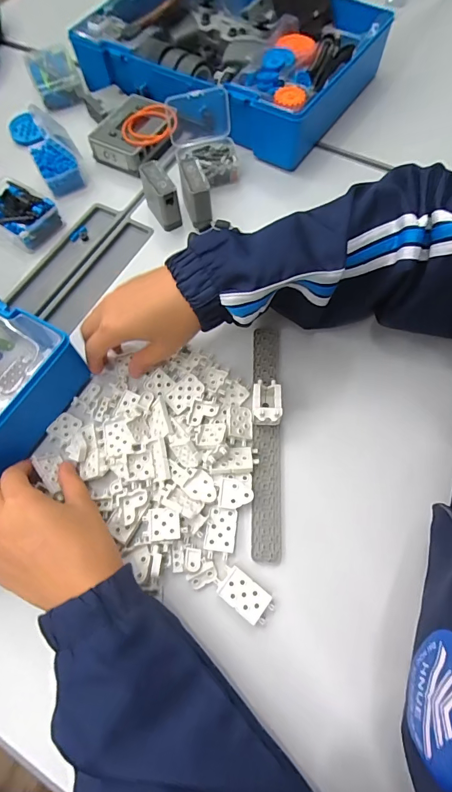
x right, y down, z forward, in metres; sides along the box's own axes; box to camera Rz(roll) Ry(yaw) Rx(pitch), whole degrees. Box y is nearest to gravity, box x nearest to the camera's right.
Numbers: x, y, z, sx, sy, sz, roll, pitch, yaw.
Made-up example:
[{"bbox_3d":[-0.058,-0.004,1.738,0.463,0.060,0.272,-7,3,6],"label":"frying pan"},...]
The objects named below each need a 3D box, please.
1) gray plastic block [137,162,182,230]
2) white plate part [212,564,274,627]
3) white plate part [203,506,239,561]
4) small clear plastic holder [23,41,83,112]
[{"bbox_3d":[-0.078,-0.234,0.454,0.023,0.051,0.059,-29,69,-9],"label":"gray plastic block"},{"bbox_3d":[0.015,0.161,0.317,0.048,0.014,0.025,36,73,14],"label":"white plate part"},{"bbox_3d":[-0.004,0.117,0.333,0.025,0.008,0.040,8,69,5],"label":"white plate part"},{"bbox_3d":[-0.249,-0.466,0.563,0.065,0.037,0.088,-20,69,-7],"label":"small clear plastic holder"}]

